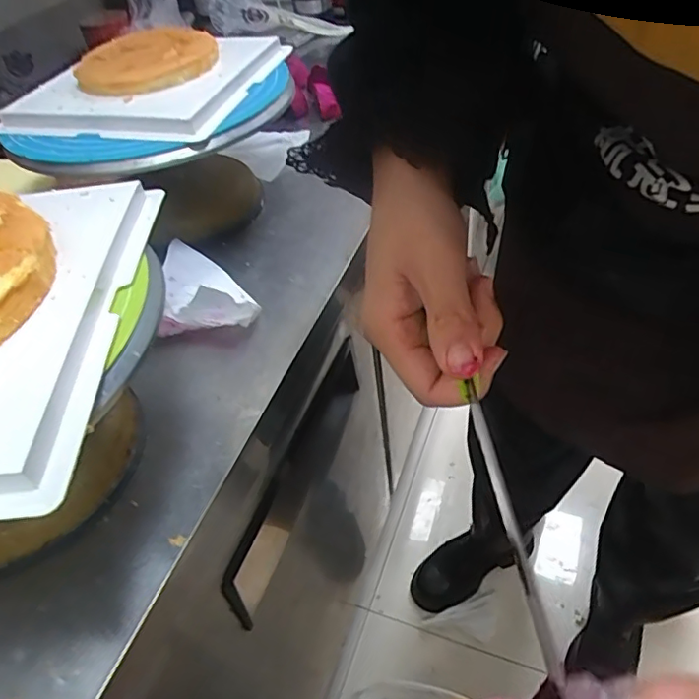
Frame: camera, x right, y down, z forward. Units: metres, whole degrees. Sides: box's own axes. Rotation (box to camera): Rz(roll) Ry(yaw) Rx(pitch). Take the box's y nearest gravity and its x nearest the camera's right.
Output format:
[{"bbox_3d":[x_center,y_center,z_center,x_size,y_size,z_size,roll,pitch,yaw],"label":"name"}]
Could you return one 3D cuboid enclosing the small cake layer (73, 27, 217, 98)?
[{"bbox_3d":[-0.208,-0.298,0.568,0.138,0.017,0.145,-1,47,1],"label":"small cake layer"}]

